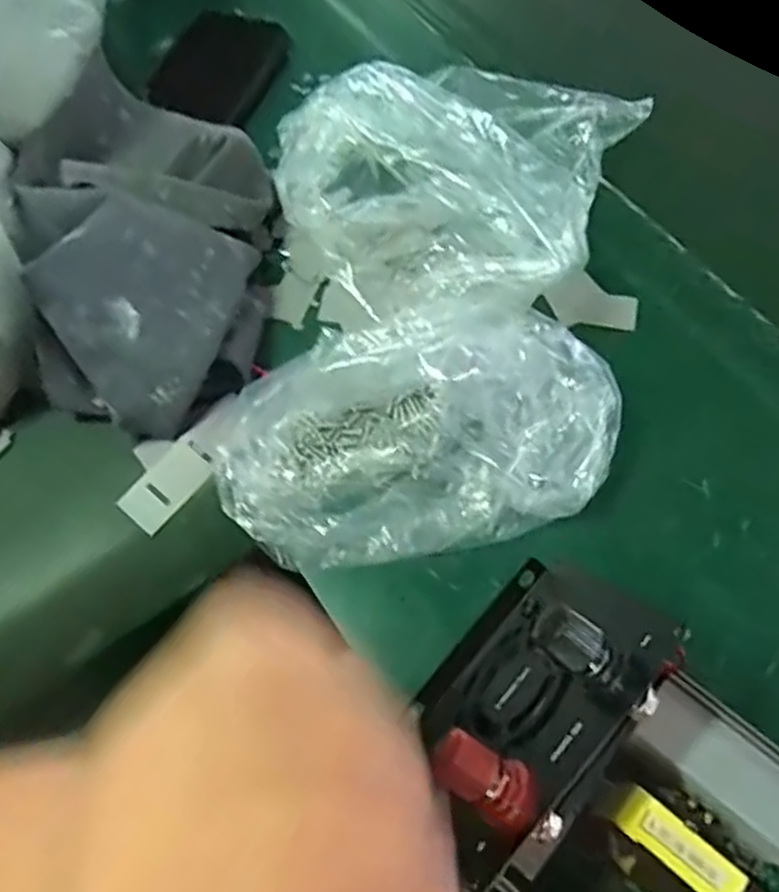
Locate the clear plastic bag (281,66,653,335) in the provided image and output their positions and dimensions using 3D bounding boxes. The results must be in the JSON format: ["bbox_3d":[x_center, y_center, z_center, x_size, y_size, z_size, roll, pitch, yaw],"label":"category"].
[{"bbox_3d":[0.035,-0.166,0.416,0.190,0.062,0.199,34,70,16],"label":"clear plastic bag"}]

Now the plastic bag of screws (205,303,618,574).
[{"bbox_3d":[0.010,-0.011,0.351,0.195,0.048,0.118,-9,65,-3],"label":"plastic bag of screws"}]

